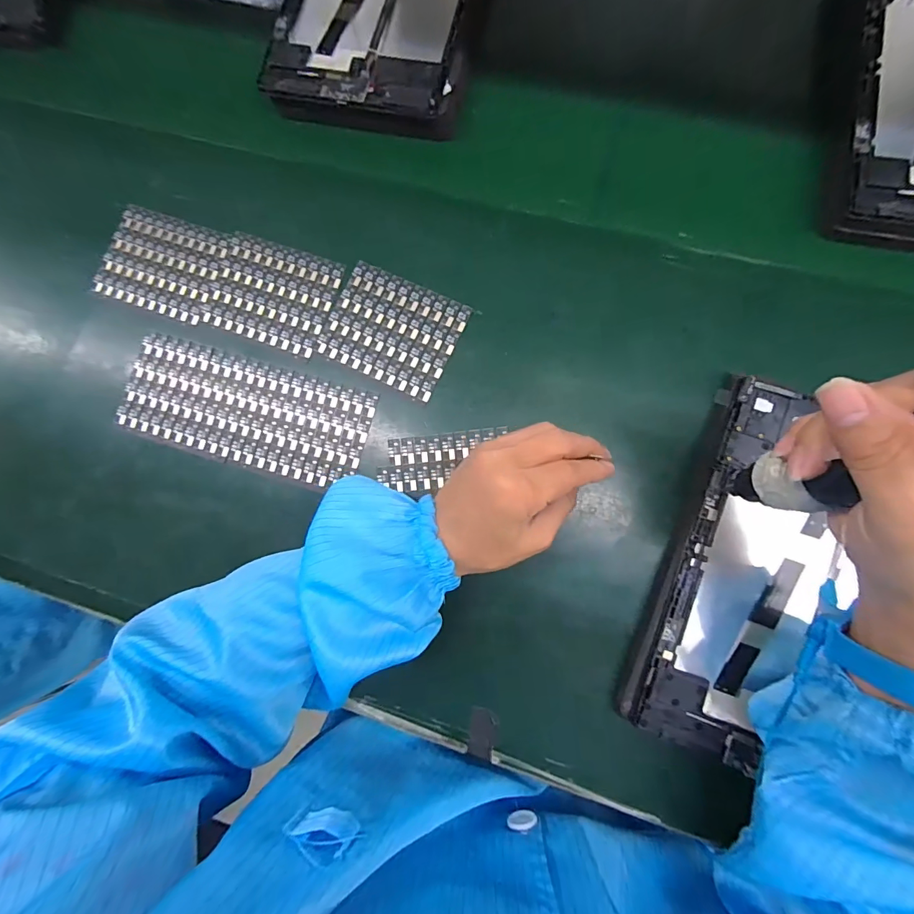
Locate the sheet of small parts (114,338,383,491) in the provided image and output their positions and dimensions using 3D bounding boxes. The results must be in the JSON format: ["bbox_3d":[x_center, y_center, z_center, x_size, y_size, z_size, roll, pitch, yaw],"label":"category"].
[{"bbox_3d":[-0.166,-0.036,0.327,0.198,0.006,0.081,16,84,5],"label":"sheet of small parts"}]

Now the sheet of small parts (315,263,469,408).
[{"bbox_3d":[-0.050,-0.098,0.324,0.100,0.004,0.081,26,85,6],"label":"sheet of small parts"}]

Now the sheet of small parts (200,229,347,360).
[{"bbox_3d":[-0.148,-0.131,0.334,0.101,0.004,0.080,20,85,6],"label":"sheet of small parts"}]

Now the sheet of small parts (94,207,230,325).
[{"bbox_3d":[-0.248,-0.162,0.348,0.103,0.004,0.080,20,85,6],"label":"sheet of small parts"}]

